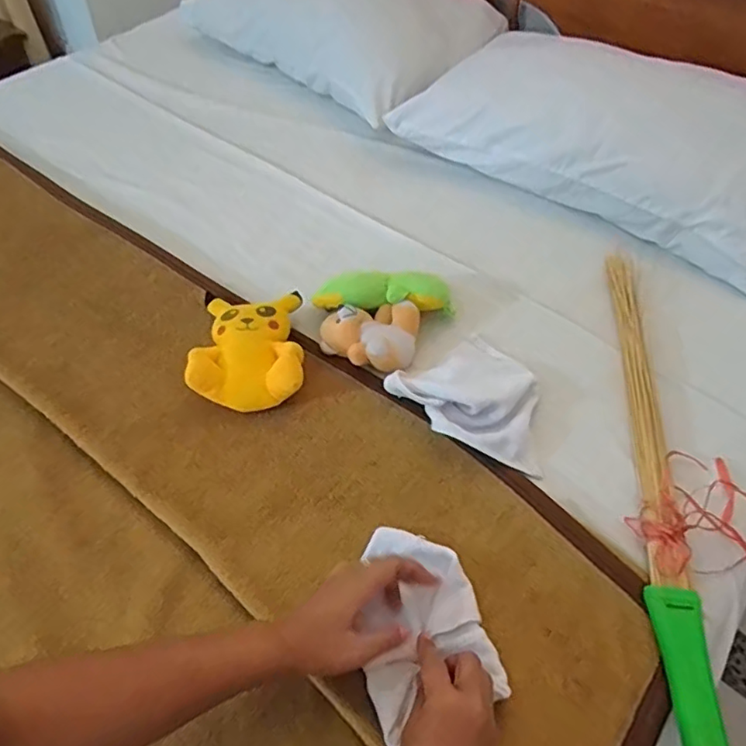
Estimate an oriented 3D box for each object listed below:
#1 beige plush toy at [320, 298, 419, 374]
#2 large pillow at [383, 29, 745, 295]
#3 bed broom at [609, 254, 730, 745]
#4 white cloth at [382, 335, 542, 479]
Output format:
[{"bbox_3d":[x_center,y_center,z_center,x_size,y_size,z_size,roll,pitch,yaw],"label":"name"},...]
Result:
[{"bbox_3d":[-0.006,-0.048,0.743,0.114,0.051,0.103,15,50,12],"label":"beige plush toy"},{"bbox_3d":[0.392,-0.414,0.970,0.619,0.203,0.363,26,54,21],"label":"large pillow"},{"bbox_3d":[0.309,0.082,0.657,0.044,0.029,0.643,8,49,6],"label":"bed broom"},{"bbox_3d":[0.133,0.030,0.684,0.160,0.032,0.177,-31,56,-25],"label":"white cloth"}]

